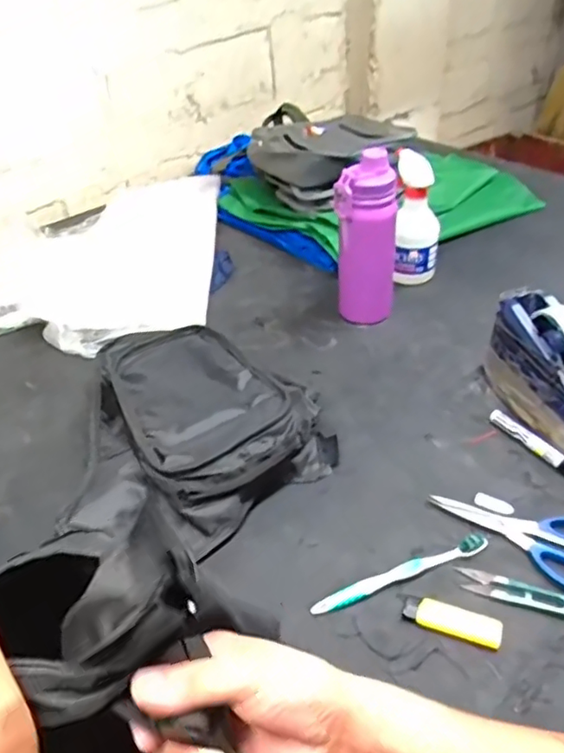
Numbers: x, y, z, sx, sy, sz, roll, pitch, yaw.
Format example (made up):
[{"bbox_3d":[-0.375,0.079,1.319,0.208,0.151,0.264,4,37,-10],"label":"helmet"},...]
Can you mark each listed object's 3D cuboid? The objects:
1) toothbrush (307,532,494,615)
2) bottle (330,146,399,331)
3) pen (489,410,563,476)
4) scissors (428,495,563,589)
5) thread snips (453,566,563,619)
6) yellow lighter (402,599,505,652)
[{"bbox_3d":[0.111,0.180,0.555,0.179,0.012,0.015,-17,40,-15],"label":"toothbrush"},{"bbox_3d":[0.116,-0.183,0.826,0.068,0.228,0.065,-3,39,2],"label":"bottle"},{"bbox_3d":[0.284,0.077,0.660,0.014,0.016,0.131,-24,43,-23],"label":"pen"},{"bbox_3d":[0.242,0.141,0.585,0.176,0.011,0.091,29,49,34],"label":"scissors"},{"bbox_3d":[0.209,0.192,0.538,0.102,0.010,0.024,13,42,20],"label":"thread snips"},{"bbox_3d":[0.146,0.208,0.515,0.080,0.016,0.022,13,42,20],"label":"yellow lighter"}]

